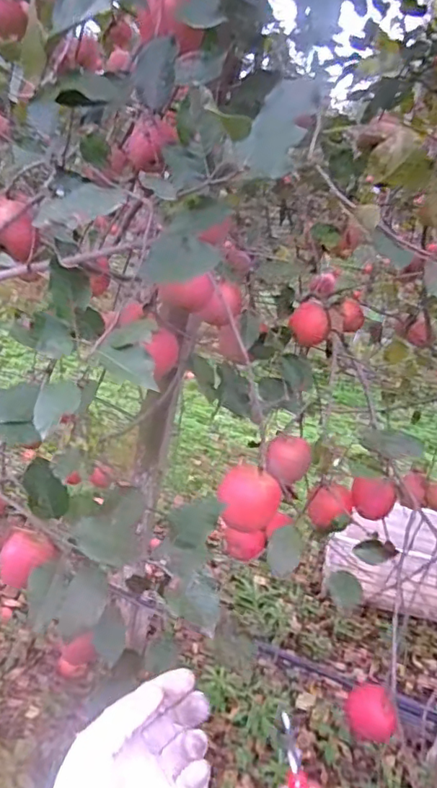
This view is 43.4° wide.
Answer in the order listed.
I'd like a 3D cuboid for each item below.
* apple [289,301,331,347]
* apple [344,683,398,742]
[{"bbox_3d":[0.166,-0.125,0.996,0.074,0.063,0.065,6,23,1],"label":"apple"},{"bbox_3d":[0.211,0.440,0.762,0.067,0.053,0.056,16,25,24],"label":"apple"}]

